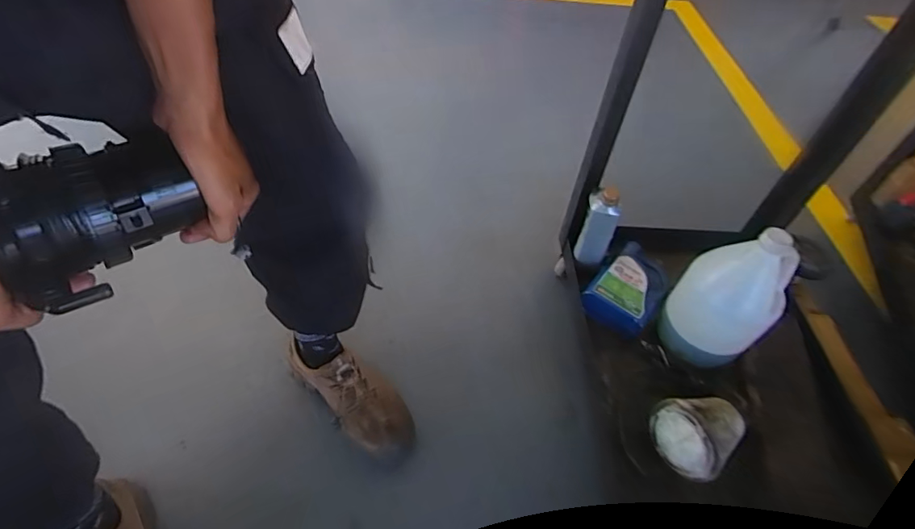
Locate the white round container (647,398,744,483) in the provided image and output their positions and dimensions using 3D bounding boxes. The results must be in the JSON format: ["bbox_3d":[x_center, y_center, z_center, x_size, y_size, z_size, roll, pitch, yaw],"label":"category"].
[{"bbox_3d":[0.413,0.279,0.811,0.129,0.113,0.125,-17,54,-20],"label":"white round container"}]

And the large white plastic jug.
[{"bbox_3d":[0.491,0.060,0.877,0.145,0.310,0.164,-31,59,-28],"label":"large white plastic jug"}]

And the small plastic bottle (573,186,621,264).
[{"bbox_3d":[0.280,-0.072,0.969,0.072,0.196,0.050,26,52,15],"label":"small plastic bottle"}]

